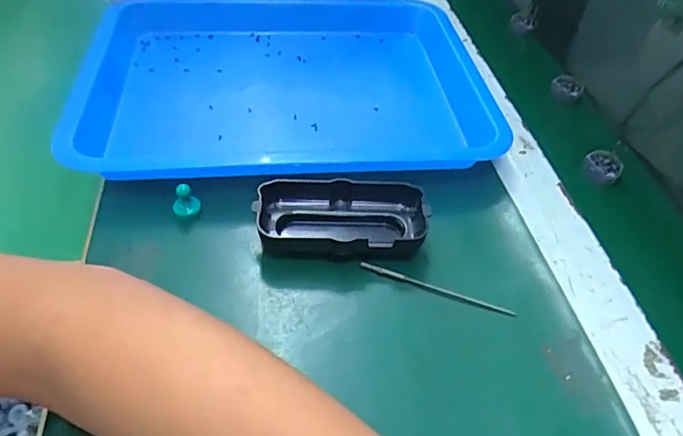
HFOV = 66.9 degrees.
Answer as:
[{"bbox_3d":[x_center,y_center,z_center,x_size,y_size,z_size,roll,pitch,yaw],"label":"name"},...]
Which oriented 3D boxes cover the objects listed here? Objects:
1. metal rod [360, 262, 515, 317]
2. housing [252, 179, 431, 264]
[{"bbox_3d":[0.059,0.043,0.325,0.097,0.005,0.006,19,47,12],"label":"metal rod"},{"bbox_3d":[0.001,0.003,0.344,0.110,0.026,0.053,3,46,-3],"label":"housing"}]

